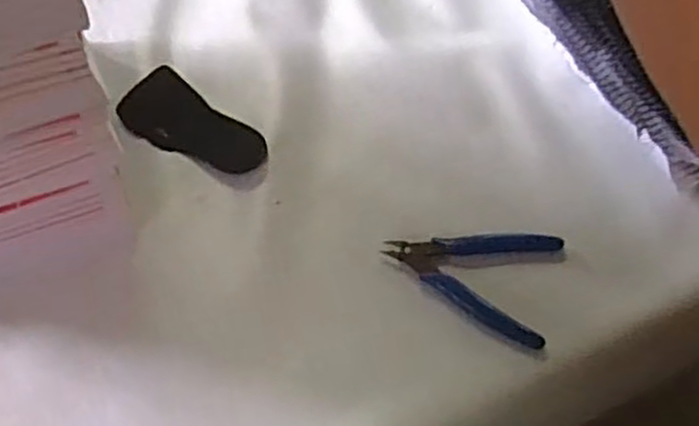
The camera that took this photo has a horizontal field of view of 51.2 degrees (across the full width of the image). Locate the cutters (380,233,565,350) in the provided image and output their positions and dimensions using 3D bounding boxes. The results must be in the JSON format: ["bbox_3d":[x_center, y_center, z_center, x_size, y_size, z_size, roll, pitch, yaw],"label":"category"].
[{"bbox_3d":[0.086,0.038,0.516,0.116,0.008,0.084,19,61,8],"label":"cutters"}]

